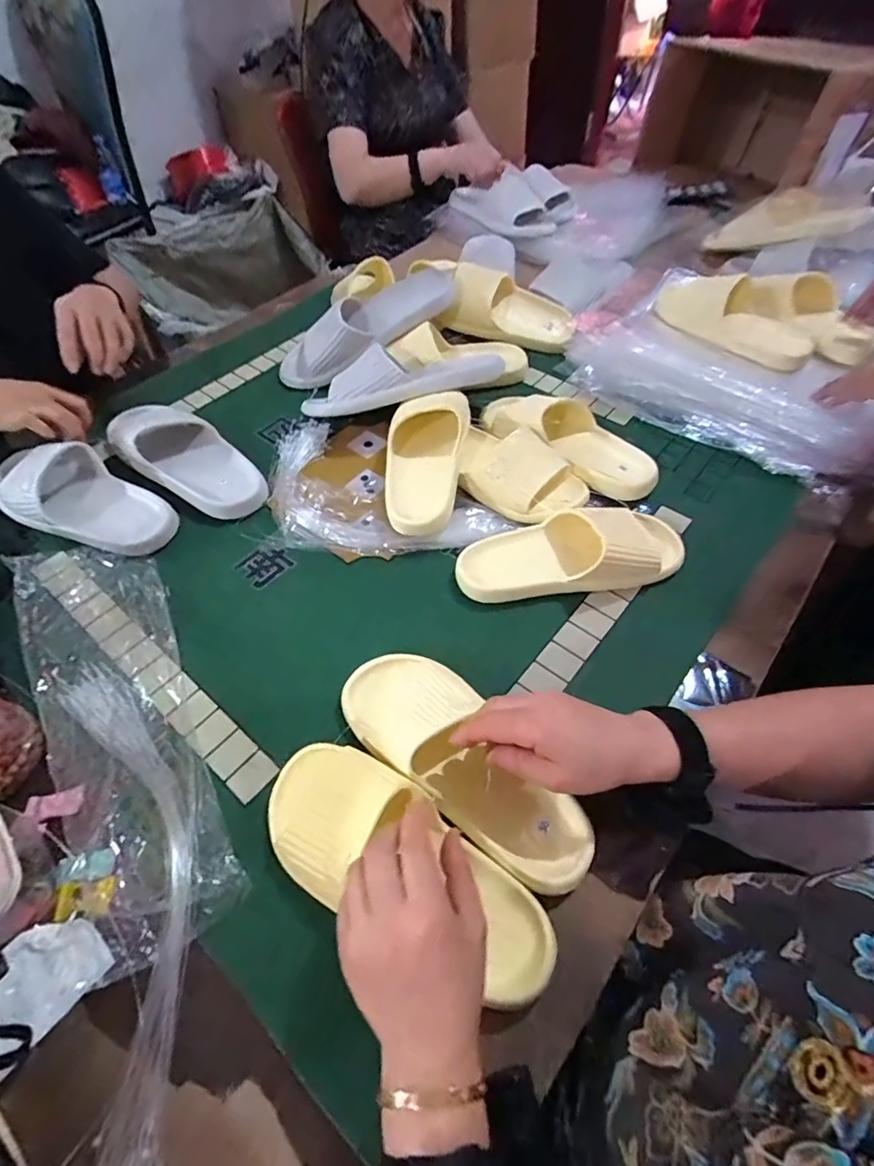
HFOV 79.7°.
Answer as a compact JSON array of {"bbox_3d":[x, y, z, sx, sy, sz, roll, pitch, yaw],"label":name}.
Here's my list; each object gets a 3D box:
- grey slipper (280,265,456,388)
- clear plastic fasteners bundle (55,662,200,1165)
[{"bbox_3d":[-0.112,-0.403,0.808,0.298,0.083,0.124,-34,60,-7],"label":"grey slipper"},{"bbox_3d":[-0.236,0.239,0.415,0.101,0.014,0.428,-19,57,-14],"label":"clear plastic fasteners bundle"}]

